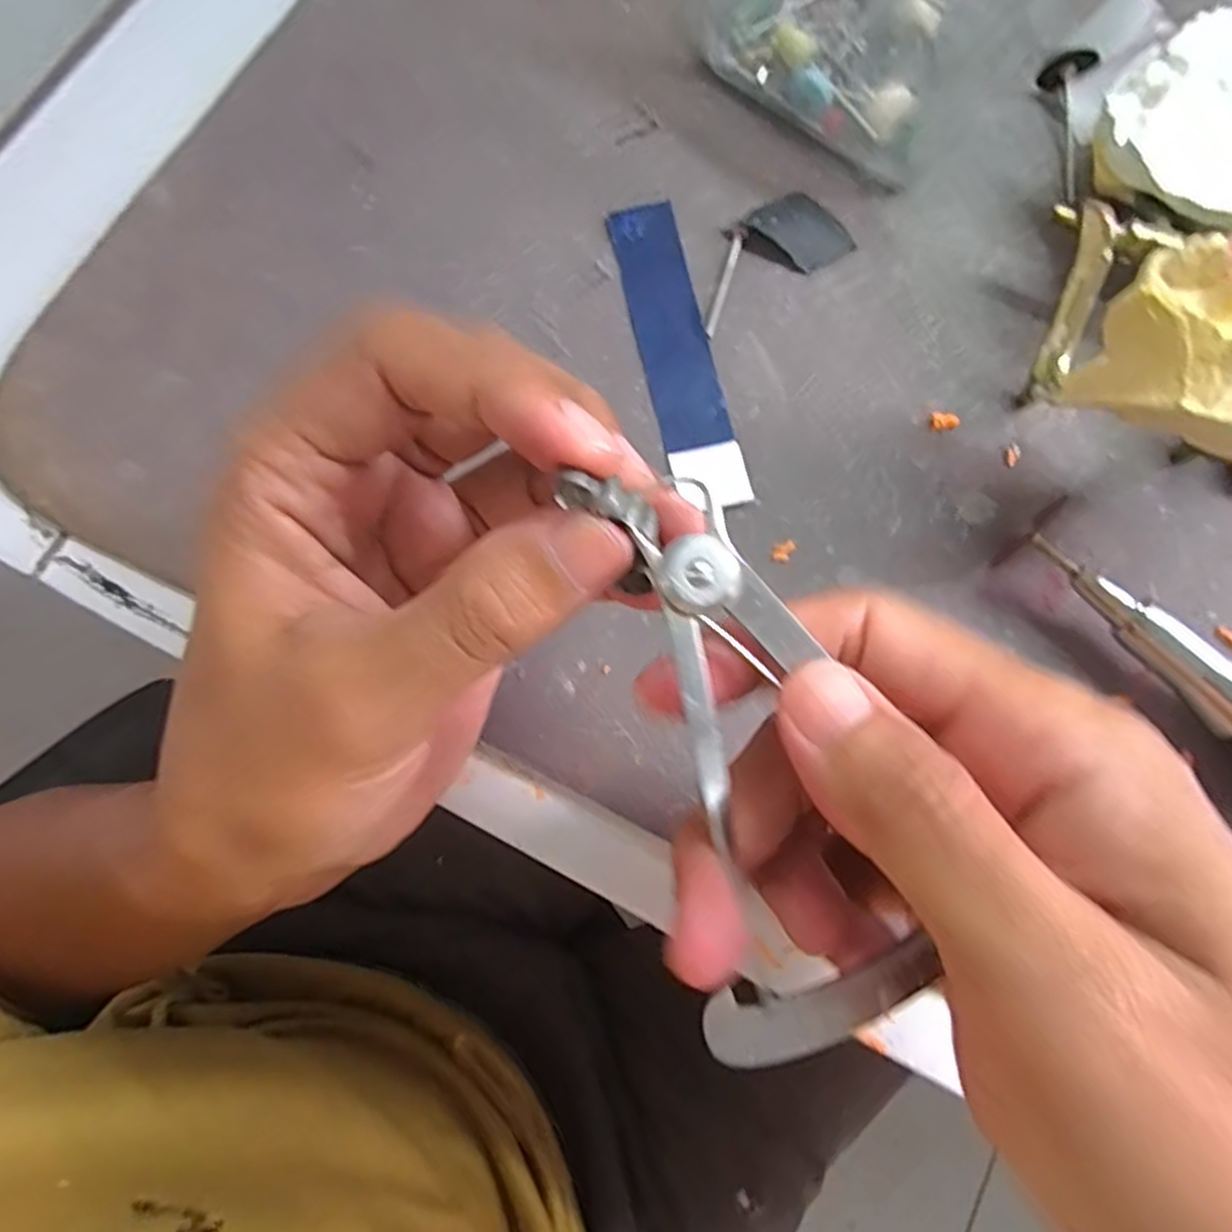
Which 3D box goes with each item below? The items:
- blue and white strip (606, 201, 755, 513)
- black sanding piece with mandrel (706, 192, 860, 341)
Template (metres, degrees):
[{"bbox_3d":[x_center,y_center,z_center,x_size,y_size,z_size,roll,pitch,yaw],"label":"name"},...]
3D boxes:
[{"bbox_3d":[0.018,-0.080,0.226,0.020,0.004,0.100,-13,77,-4],"label":"blue and white strip"},{"bbox_3d":[0.045,-0.113,0.234,0.057,0.005,0.028,-32,79,-8],"label":"black sanding piece with mandrel"}]

